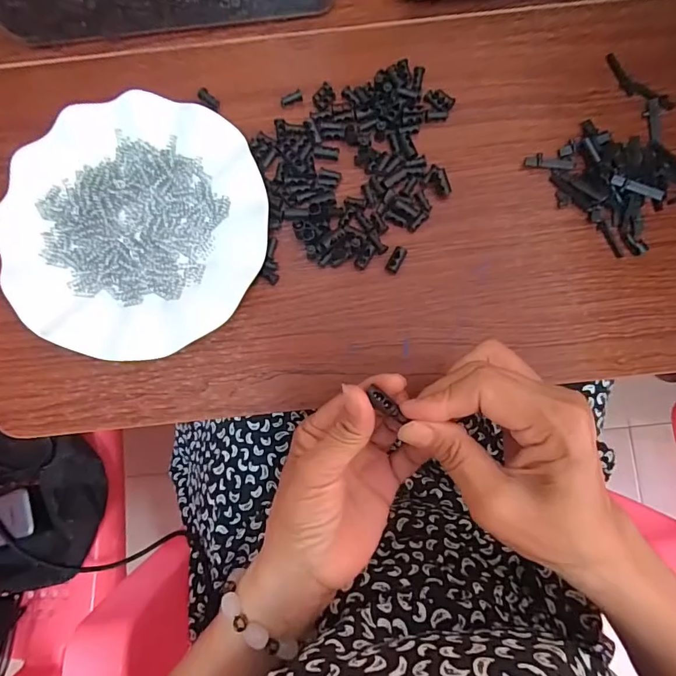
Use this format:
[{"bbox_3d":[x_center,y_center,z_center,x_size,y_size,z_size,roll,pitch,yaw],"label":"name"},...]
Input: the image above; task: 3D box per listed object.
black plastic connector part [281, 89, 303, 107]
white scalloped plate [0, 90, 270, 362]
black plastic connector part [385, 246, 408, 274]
[{"bbox_3d":[-0.036,-0.184,0.343,0.018,0.007,0.006,-23,84,-2],"label":"black plastic connector part"},{"bbox_3d":[-0.143,-0.080,0.322,0.181,0.025,0.181,0,84,1],"label":"white scalloped plate"},{"bbox_3d":[0.042,-0.057,0.327,0.010,0.007,0.020,27,85,3],"label":"black plastic connector part"}]

